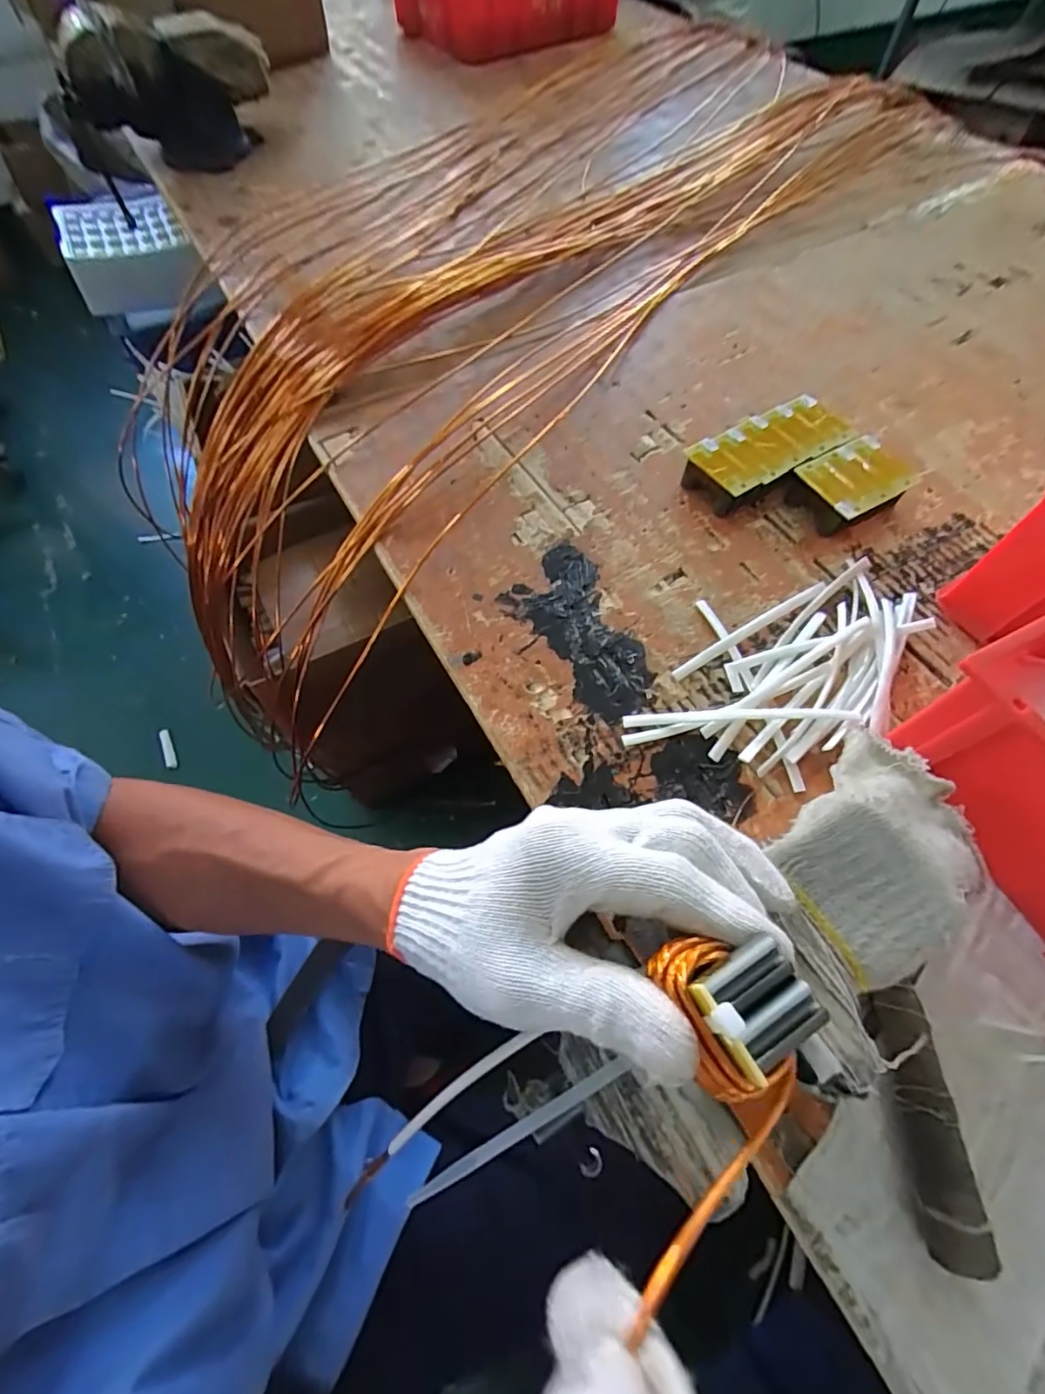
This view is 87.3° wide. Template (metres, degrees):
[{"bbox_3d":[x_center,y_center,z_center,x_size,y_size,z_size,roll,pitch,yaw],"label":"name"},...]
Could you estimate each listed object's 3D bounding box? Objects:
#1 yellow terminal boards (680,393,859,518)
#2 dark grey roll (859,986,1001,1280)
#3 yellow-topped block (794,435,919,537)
[{"bbox_3d":[0.234,-0.234,0.528,0.158,0.037,0.073,-30,67,-16],"label":"yellow terminal boards"},{"bbox_3d":[0.214,0.225,0.295,0.025,0.028,0.119,0,63,-2],"label":"dark grey roll"},{"bbox_3d":[0.305,-0.195,0.511,0.092,0.035,0.069,-27,66,-14],"label":"yellow-topped block"}]

